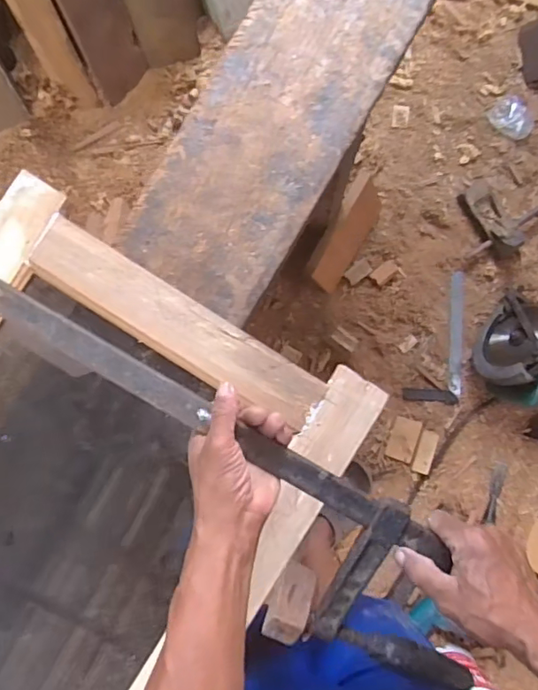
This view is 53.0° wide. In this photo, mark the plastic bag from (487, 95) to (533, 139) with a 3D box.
[{"bbox_3d":[0.552,-0.512,1.224,0.071,0.012,0.102,-41,91,19],"label":"plastic bag"}]

